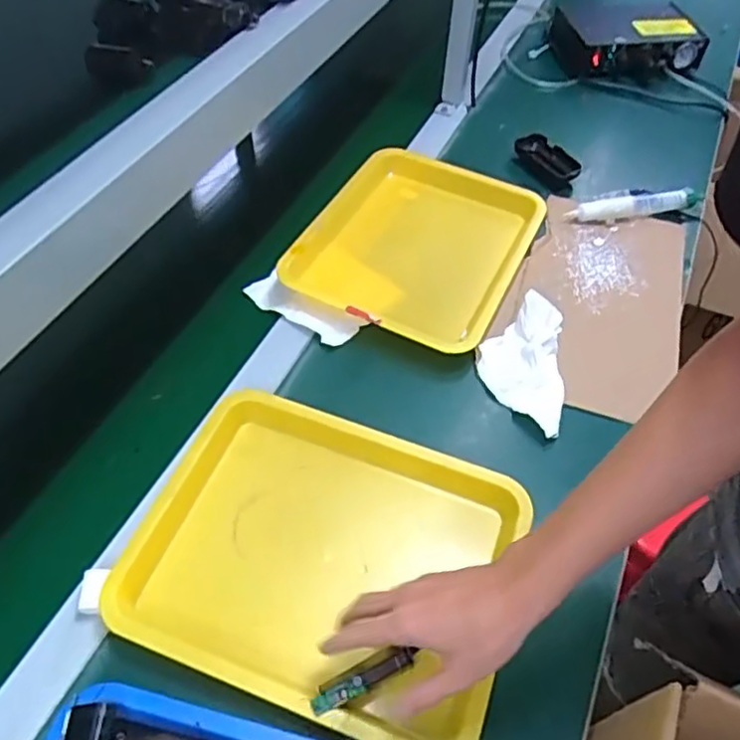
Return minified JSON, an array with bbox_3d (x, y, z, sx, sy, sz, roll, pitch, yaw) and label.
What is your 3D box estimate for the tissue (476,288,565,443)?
[{"bbox_3d":[0.169,-0.020,0.735,0.086,0.042,0.162,6,52,1],"label":"tissue"}]

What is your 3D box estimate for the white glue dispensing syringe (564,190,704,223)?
[{"bbox_3d":[0.371,-0.230,0.918,0.195,0.029,0.025,-8,53,-9],"label":"white glue dispensing syringe"}]

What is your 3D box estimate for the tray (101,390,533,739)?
[{"bbox_3d":[-0.040,0.160,0.595,0.323,0.038,0.267,19,54,9],"label":"tray"}]

